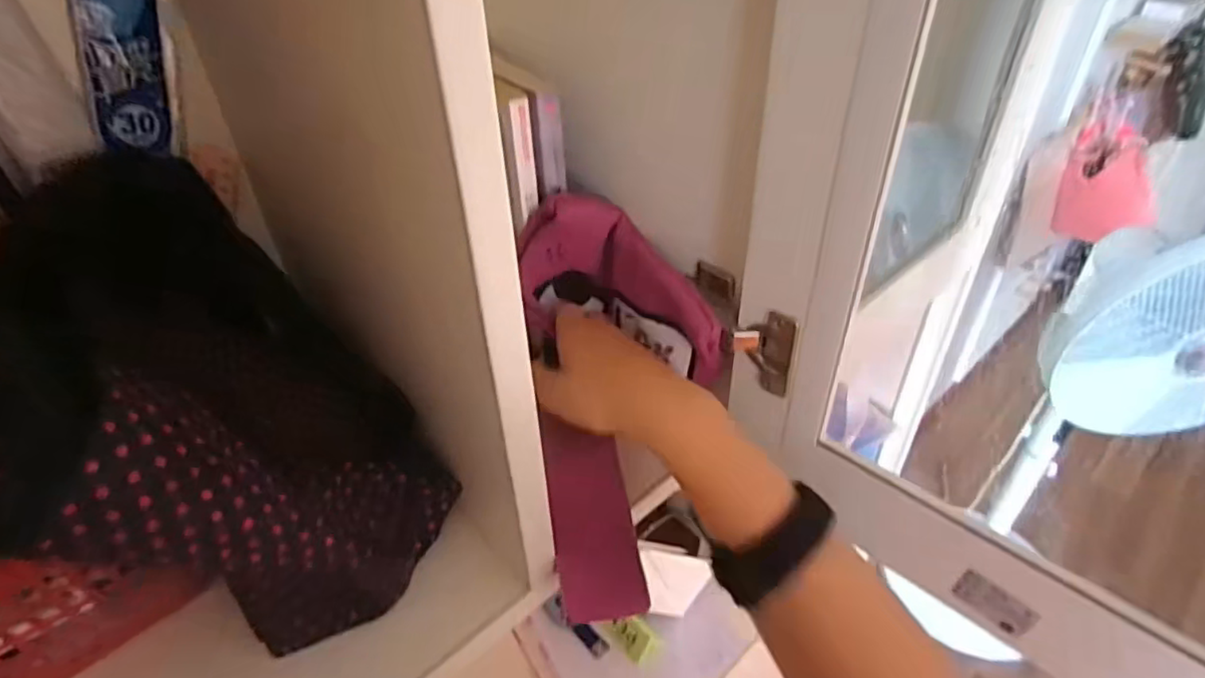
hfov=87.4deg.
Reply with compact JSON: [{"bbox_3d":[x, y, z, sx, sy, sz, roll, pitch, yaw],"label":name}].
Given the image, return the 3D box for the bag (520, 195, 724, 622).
[{"bbox_3d":[0.009,0.037,0.420,0.130,0.081,0.266,0,74,4],"label":"bag"}]

